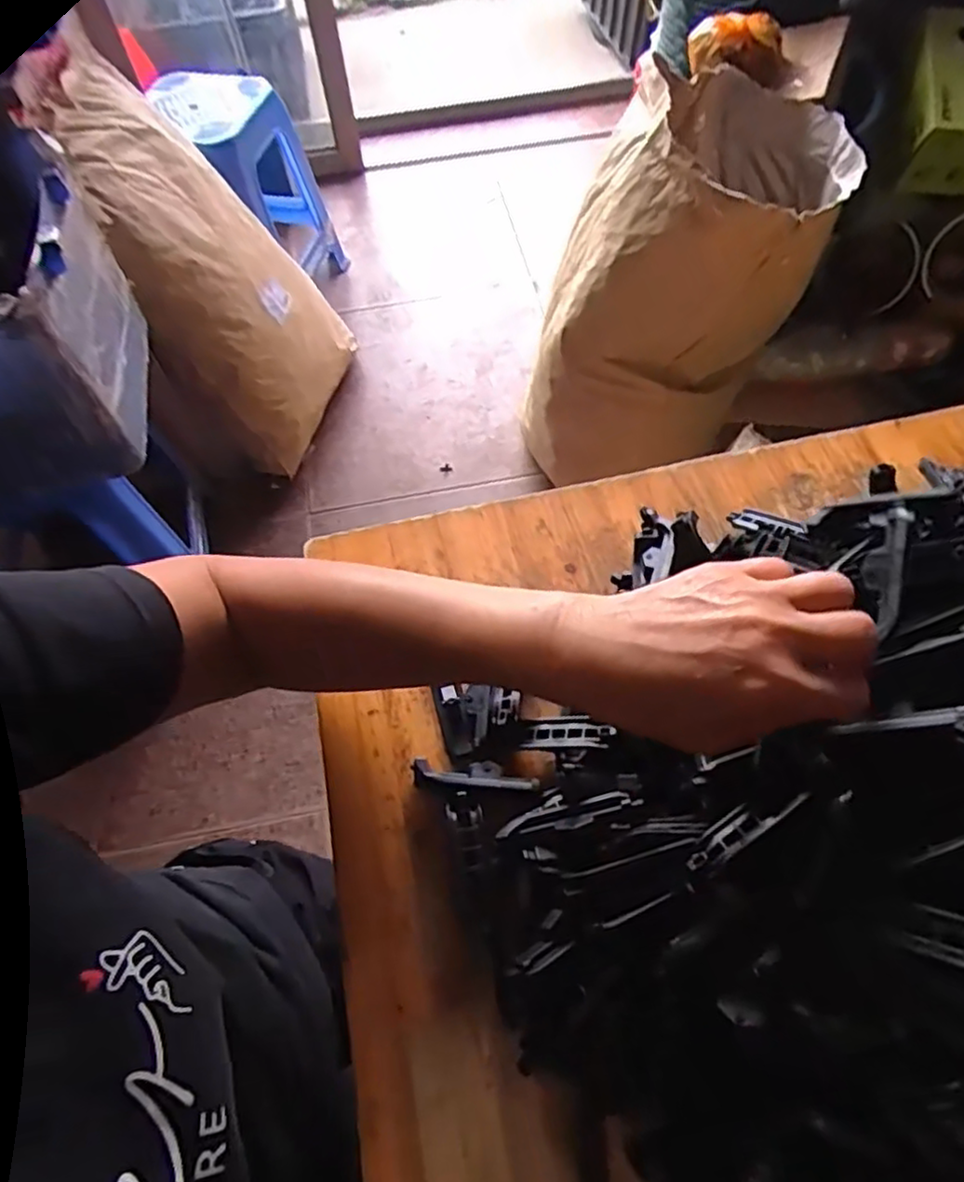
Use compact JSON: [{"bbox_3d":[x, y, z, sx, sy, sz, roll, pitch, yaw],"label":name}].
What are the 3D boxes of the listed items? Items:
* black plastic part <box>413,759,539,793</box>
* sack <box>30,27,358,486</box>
[{"bbox_3d":[-0.004,0.101,0.367,0.067,0.007,0.017,0,62,3],"label":"black plastic part"},{"bbox_3d":[-0.444,-0.485,1.150,0.259,0.587,0.321,4,62,5],"label":"sack"}]

